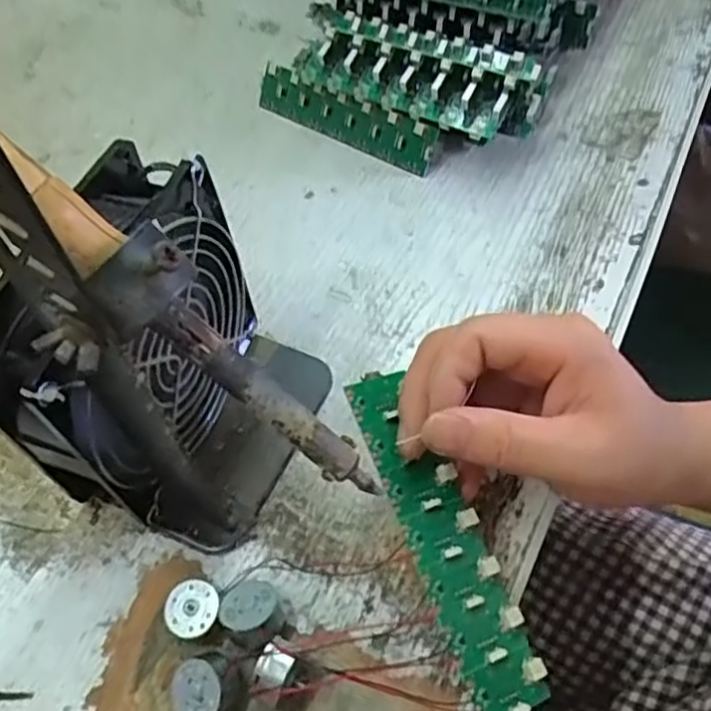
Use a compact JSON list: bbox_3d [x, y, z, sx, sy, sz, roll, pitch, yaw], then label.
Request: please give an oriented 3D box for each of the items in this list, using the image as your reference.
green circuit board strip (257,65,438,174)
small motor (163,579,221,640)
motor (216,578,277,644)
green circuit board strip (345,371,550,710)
[{"bbox_3d":[-0.009,-0.156,0.448,0.135,0.030,0.007,30,40,22],"label":"green circuit board strip"},{"bbox_3d":[-0.066,0.106,0.286,0.022,0.014,0.022,-2,56,3],"label":"small motor"},{"bbox_3d":[-0.044,0.104,0.281,0.023,0.022,0.025,-2,56,3],"label":"motor"},{"bbox_3d":[0.033,0.068,0.269,0.030,0.009,0.135,-22,72,-10],"label":"green circuit board strip"}]

